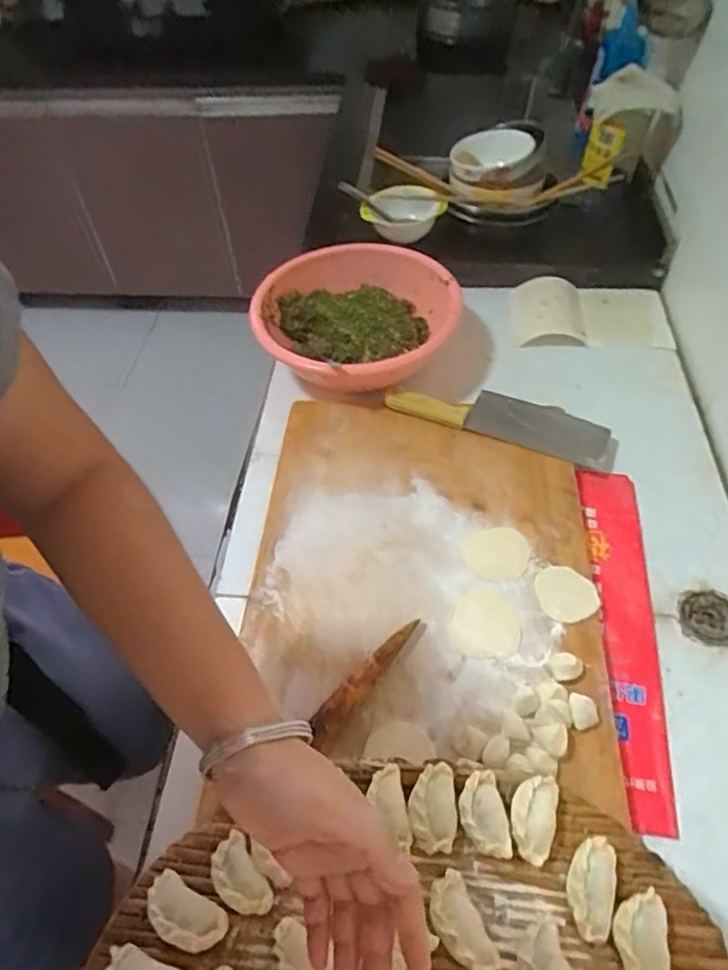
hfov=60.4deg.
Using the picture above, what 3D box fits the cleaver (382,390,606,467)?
[{"bbox_3d":[0.177,-0.090,0.824,0.293,0.032,0.084,15,54,16],"label":"cleaver"}]

